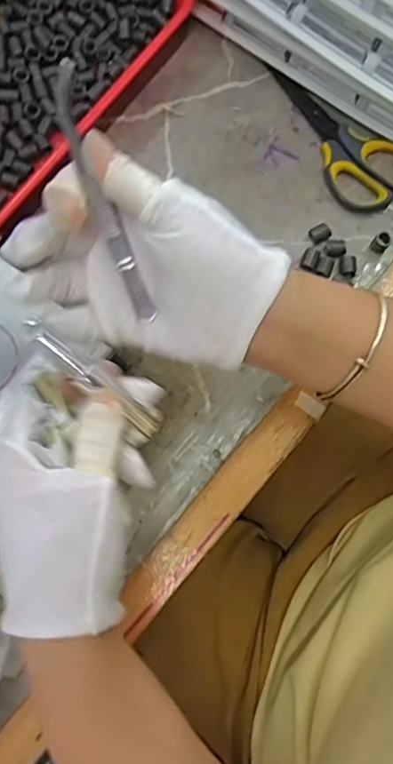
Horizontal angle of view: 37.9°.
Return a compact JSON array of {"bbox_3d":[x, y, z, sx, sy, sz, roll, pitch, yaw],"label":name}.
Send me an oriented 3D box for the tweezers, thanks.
[{"bbox_3d":[-0.043,-0.086,0.270,0.014,0.009,0.117,-23,115,-6],"label":"tweezers"}]

